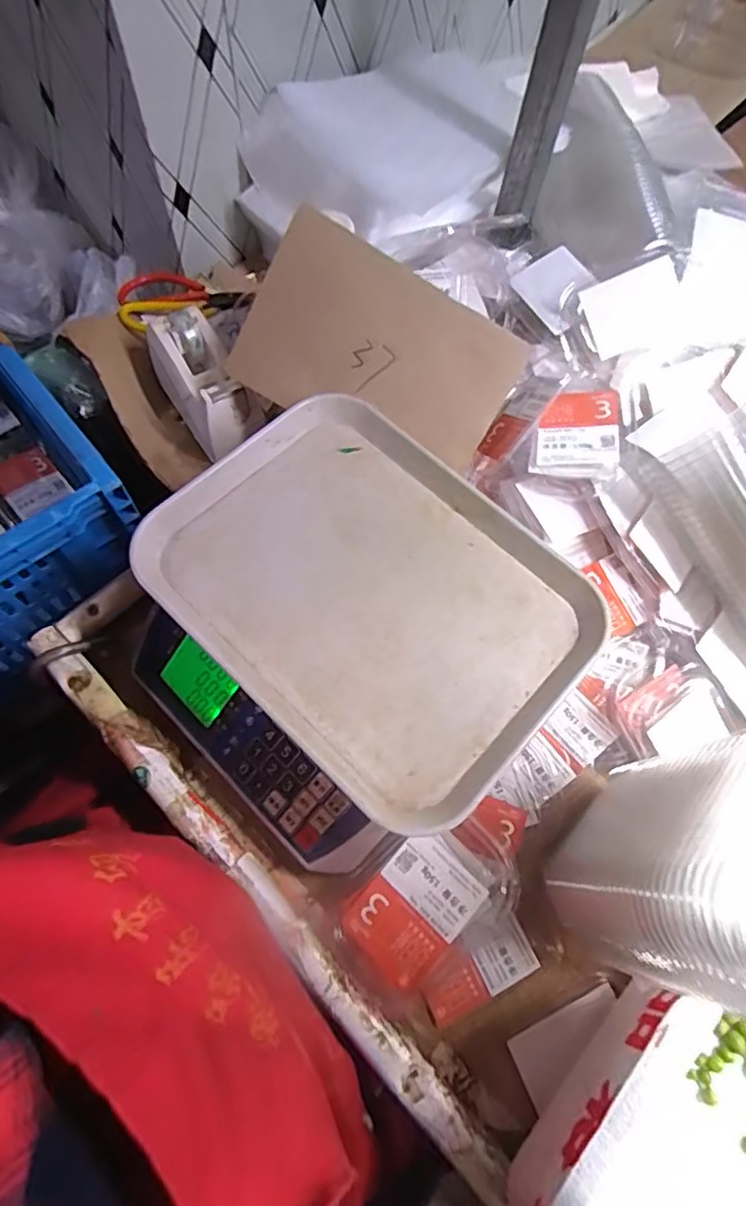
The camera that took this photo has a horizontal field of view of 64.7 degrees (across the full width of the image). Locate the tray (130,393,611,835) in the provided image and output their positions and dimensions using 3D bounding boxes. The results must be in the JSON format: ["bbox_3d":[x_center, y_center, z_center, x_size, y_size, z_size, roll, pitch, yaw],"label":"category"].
[{"bbox_3d":[-0.001,-0.013,0.400,0.279,0.022,0.216,41,71,14],"label":"tray"}]

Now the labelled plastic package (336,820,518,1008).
[{"bbox_3d":[0.038,0.196,0.389,0.122,0.030,0.073,-33,72,-16],"label":"labelled plastic package"}]

